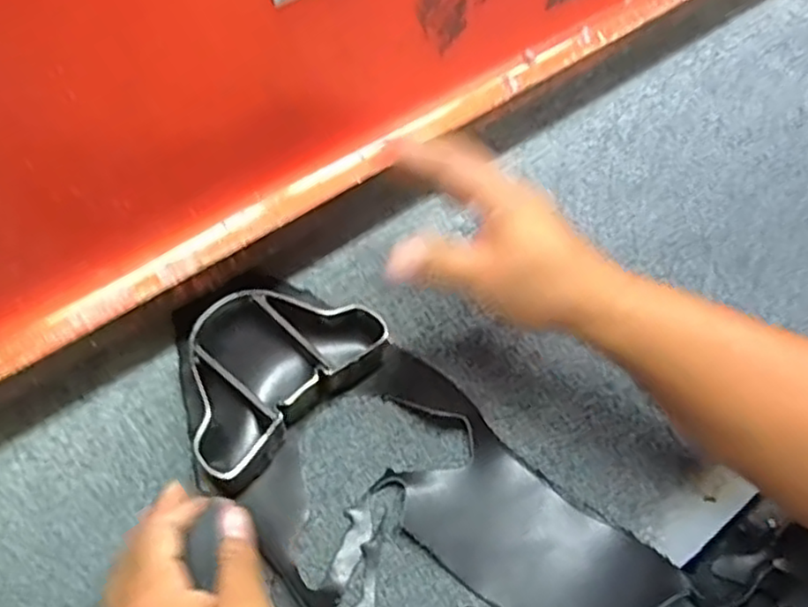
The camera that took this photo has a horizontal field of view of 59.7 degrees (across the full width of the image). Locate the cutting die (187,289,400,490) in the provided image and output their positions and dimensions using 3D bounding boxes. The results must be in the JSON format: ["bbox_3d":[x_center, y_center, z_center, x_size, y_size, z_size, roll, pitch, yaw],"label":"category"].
[{"bbox_3d":[-0.082,0.037,0.433,0.088,0.034,0.144,40,65,18],"label":"cutting die"}]

